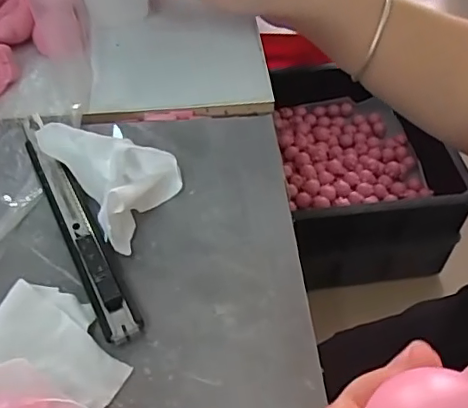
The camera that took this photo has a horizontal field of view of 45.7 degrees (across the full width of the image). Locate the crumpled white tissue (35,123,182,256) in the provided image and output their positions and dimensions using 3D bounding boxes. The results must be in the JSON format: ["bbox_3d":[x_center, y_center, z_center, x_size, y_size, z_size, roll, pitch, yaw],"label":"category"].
[{"bbox_3d":[-0.052,-0.017,0.251,0.044,0.027,0.069,-29,55,-23],"label":"crumpled white tissue"}]

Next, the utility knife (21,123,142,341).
[{"bbox_3d":[-0.071,0.004,0.242,0.013,0.010,0.132,-21,53,-18],"label":"utility knife"}]

